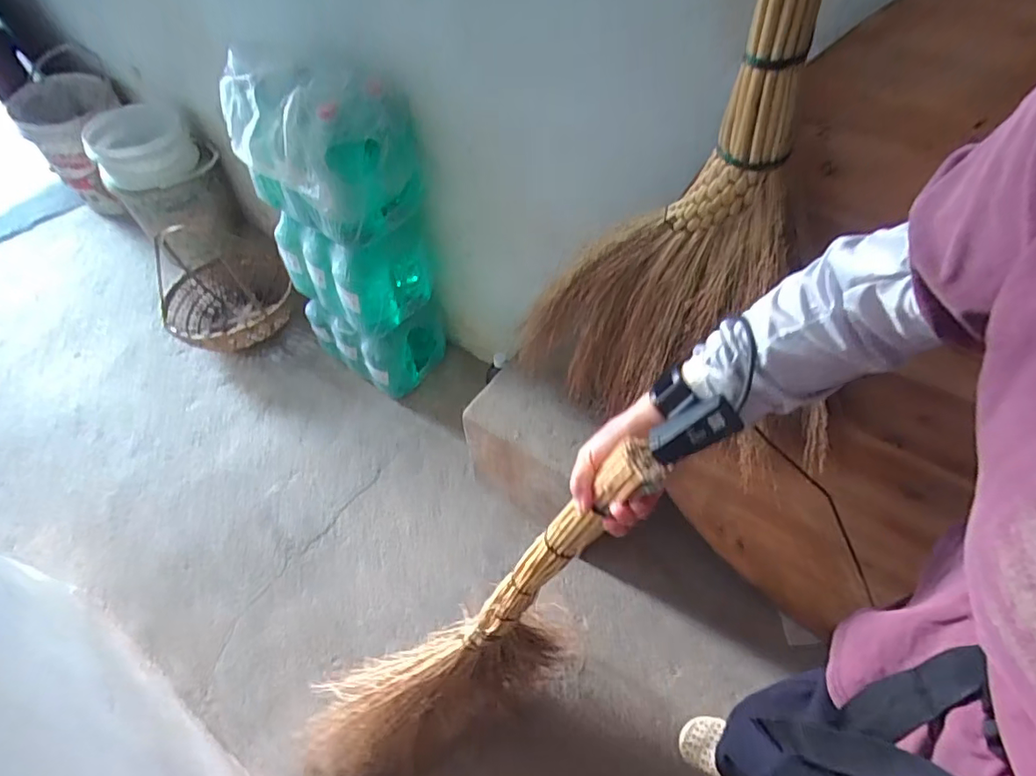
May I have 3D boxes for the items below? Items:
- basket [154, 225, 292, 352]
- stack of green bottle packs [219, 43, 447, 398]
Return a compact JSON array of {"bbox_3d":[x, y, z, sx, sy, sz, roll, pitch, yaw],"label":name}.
[{"bbox_3d":[-0.834,-0.284,1.523,0.337,0.318,0.324,-24,58,-17],"label":"basket"},{"bbox_3d":[-0.398,-0.340,1.264,0.357,0.718,0.222,30,61,21],"label":"stack of green bottle packs"}]

